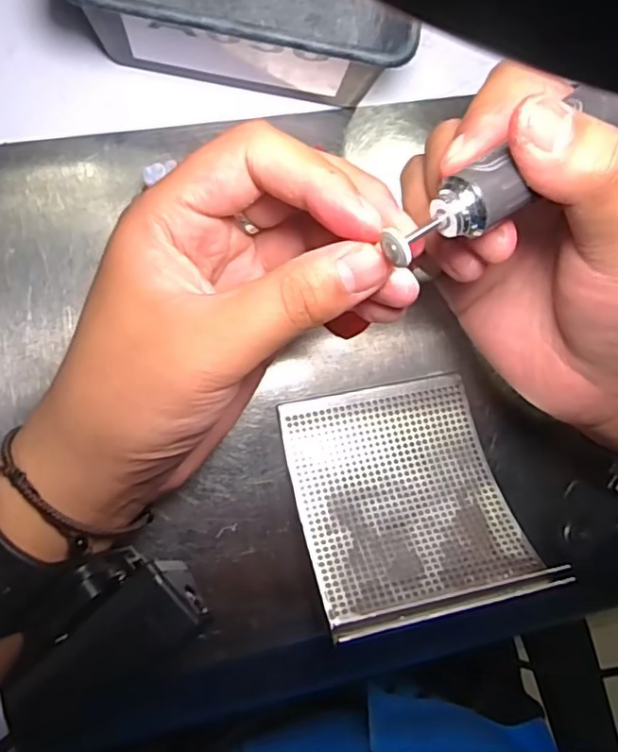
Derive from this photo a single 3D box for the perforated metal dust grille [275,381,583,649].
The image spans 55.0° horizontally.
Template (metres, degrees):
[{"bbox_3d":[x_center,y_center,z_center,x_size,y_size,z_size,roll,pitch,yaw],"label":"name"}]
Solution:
[{"bbox_3d":[0.045,0.056,0.281,0.097,0.018,0.114,-11,56,-9],"label":"perforated metal dust grille"}]

